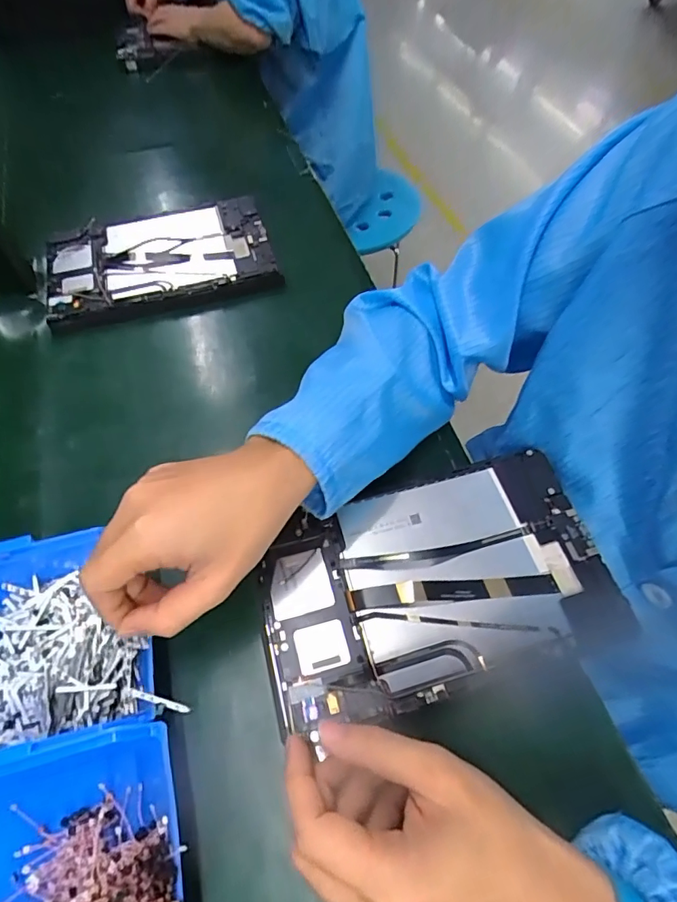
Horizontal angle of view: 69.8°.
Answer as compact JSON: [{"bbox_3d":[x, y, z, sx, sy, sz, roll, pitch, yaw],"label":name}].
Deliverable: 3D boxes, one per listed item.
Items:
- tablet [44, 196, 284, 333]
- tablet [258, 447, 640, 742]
[{"bbox_3d":[-0.199,-0.215,0.544,0.243,0.023,0.150,-14,62,-6],"label":"tablet"},{"bbox_3d":[0.067,0.089,0.342,0.241,0.017,0.145,-14,57,-11],"label":"tablet"}]

